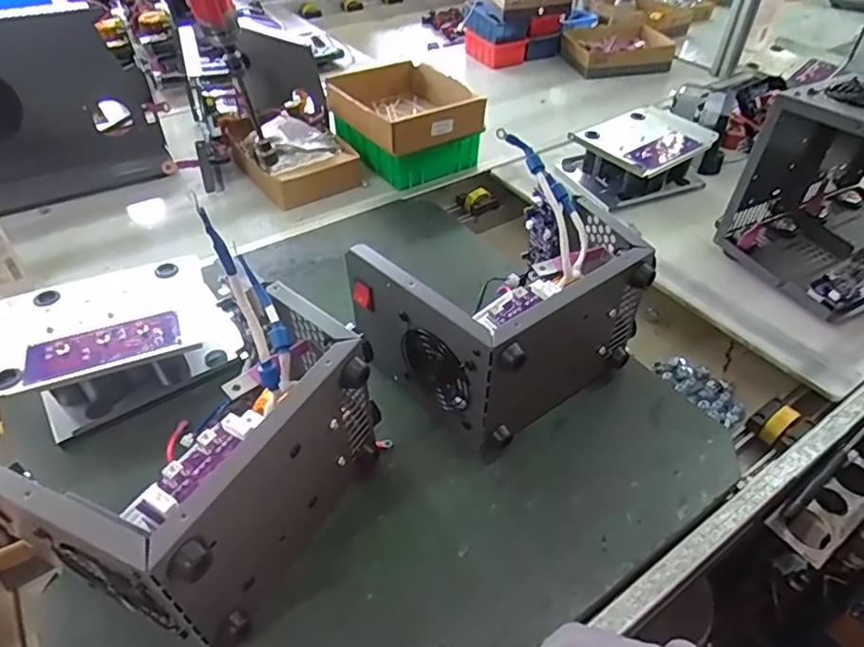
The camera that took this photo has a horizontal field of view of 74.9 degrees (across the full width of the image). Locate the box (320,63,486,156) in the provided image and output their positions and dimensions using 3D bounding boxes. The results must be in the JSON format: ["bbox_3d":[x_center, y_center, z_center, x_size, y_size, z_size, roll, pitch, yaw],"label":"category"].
[{"bbox_3d":[-0.051,-0.348,0.893,0.177,0.052,0.217,-22,49,-23],"label":"box"}]

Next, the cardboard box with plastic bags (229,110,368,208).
[{"bbox_3d":[-0.220,-0.277,0.906,0.153,0.075,0.204,-27,50,-26],"label":"cardboard box with plastic bags"}]

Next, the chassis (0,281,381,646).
[{"bbox_3d":[-0.171,0.100,0.448,0.178,0.152,0.234,22,48,20],"label":"chassis"}]

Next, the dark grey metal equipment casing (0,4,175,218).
[{"bbox_3d":[-0.595,-0.301,0.816,0.090,0.255,0.350,24,44,40],"label":"dark grey metal equipment casing"}]

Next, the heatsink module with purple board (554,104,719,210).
[{"bbox_3d":[0.331,-0.268,0.908,0.218,0.079,0.161,-18,47,-19],"label":"heatsink module with purple board"}]

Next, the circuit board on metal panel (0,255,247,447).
[{"bbox_3d":[-0.328,0.014,0.595,0.220,0.070,0.164,-22,48,-22],"label":"circuit board on metal panel"}]

